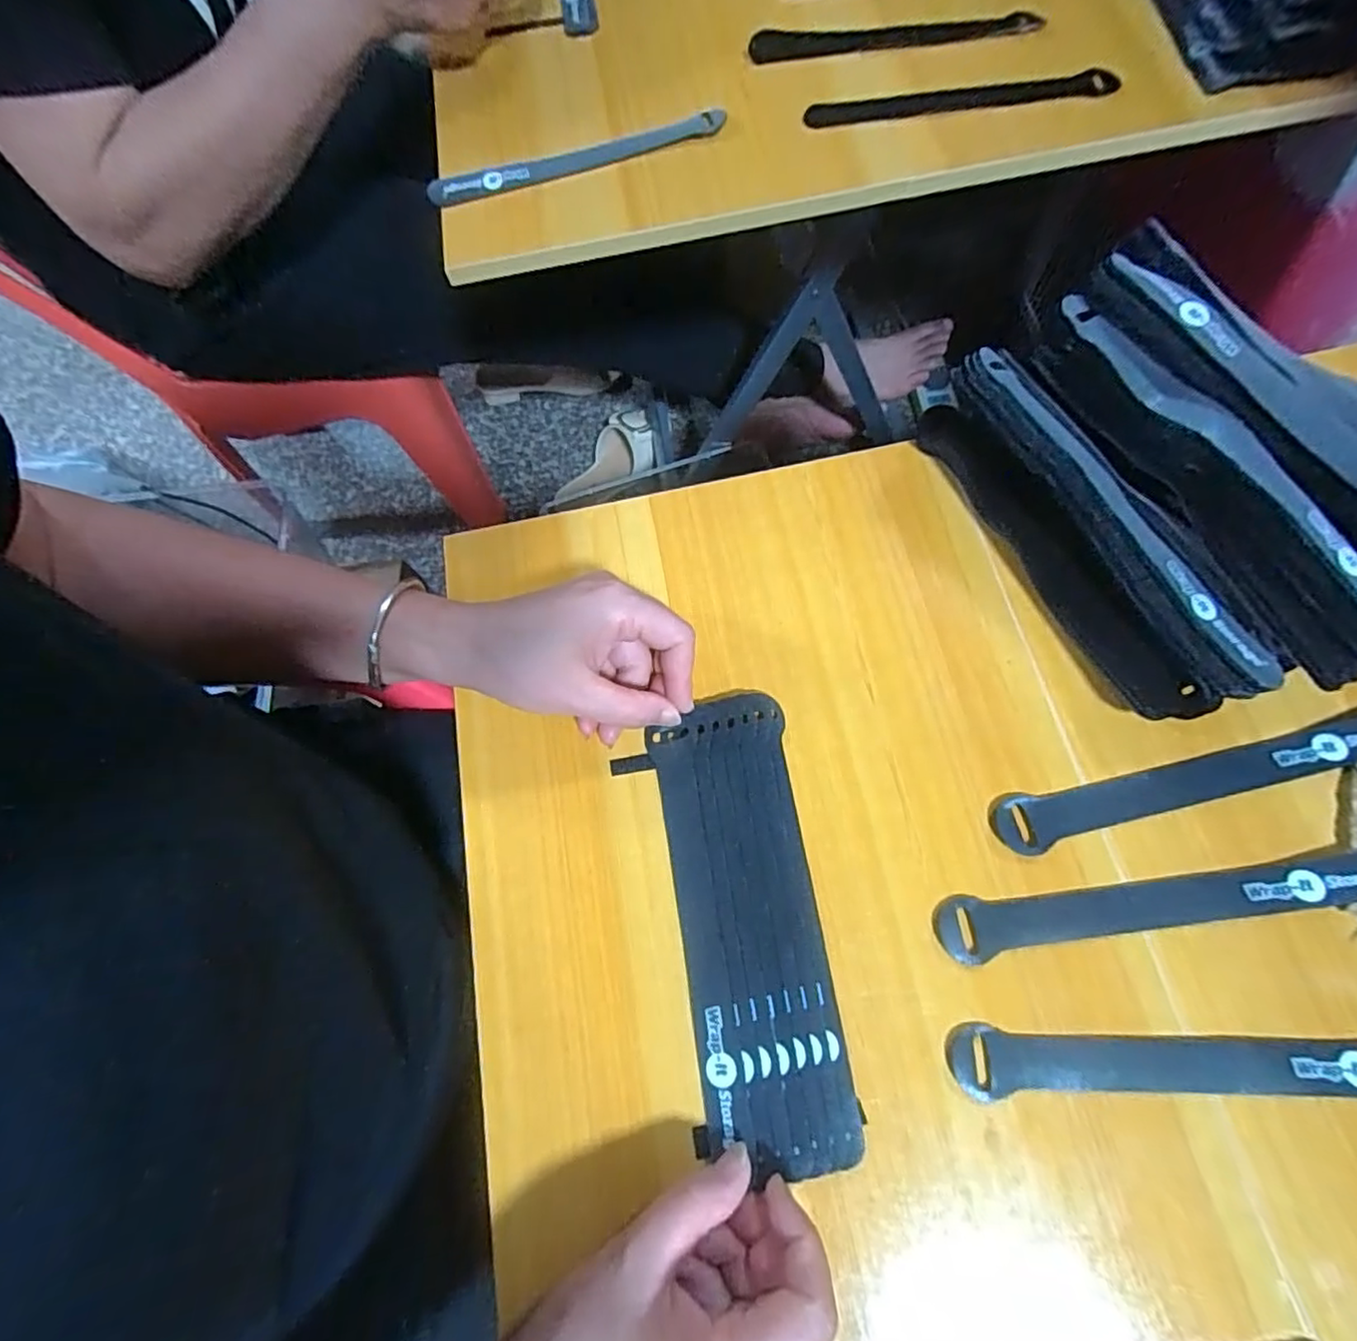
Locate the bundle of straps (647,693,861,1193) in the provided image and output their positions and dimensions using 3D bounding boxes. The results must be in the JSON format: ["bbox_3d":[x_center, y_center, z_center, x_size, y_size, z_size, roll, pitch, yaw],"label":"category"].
[{"bbox_3d":[0.031,0.111,0.294,0.064,0.009,0.198,-8,70,-2],"label":"bundle of straps"}]

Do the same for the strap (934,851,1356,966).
[{"bbox_3d":[0.225,0.106,0.290,0.214,0.009,0.026,-6,66,-1],"label":"strap"}]

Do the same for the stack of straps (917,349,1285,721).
[{"bbox_3d":[0.203,-0.069,0.326,0.050,0.060,0.208,-32,71,-7],"label":"stack of straps"}]

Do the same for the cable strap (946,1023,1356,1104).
[{"bbox_3d":[0.225,0.167,0.271,0.216,0.004,0.025,-1,72,1],"label":"cable strap"}]

